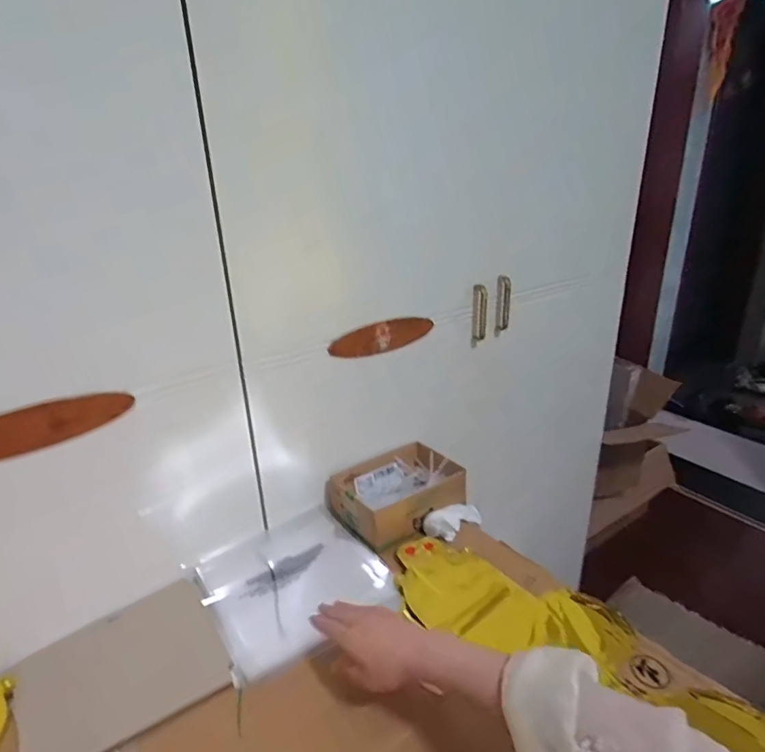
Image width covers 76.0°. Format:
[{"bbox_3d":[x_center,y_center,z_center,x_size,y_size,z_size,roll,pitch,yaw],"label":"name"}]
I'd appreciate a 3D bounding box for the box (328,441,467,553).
[{"bbox_3d":[0.024,0.182,0.776,0.180,0.065,0.141,-17,27,-34],"label":"box"}]

